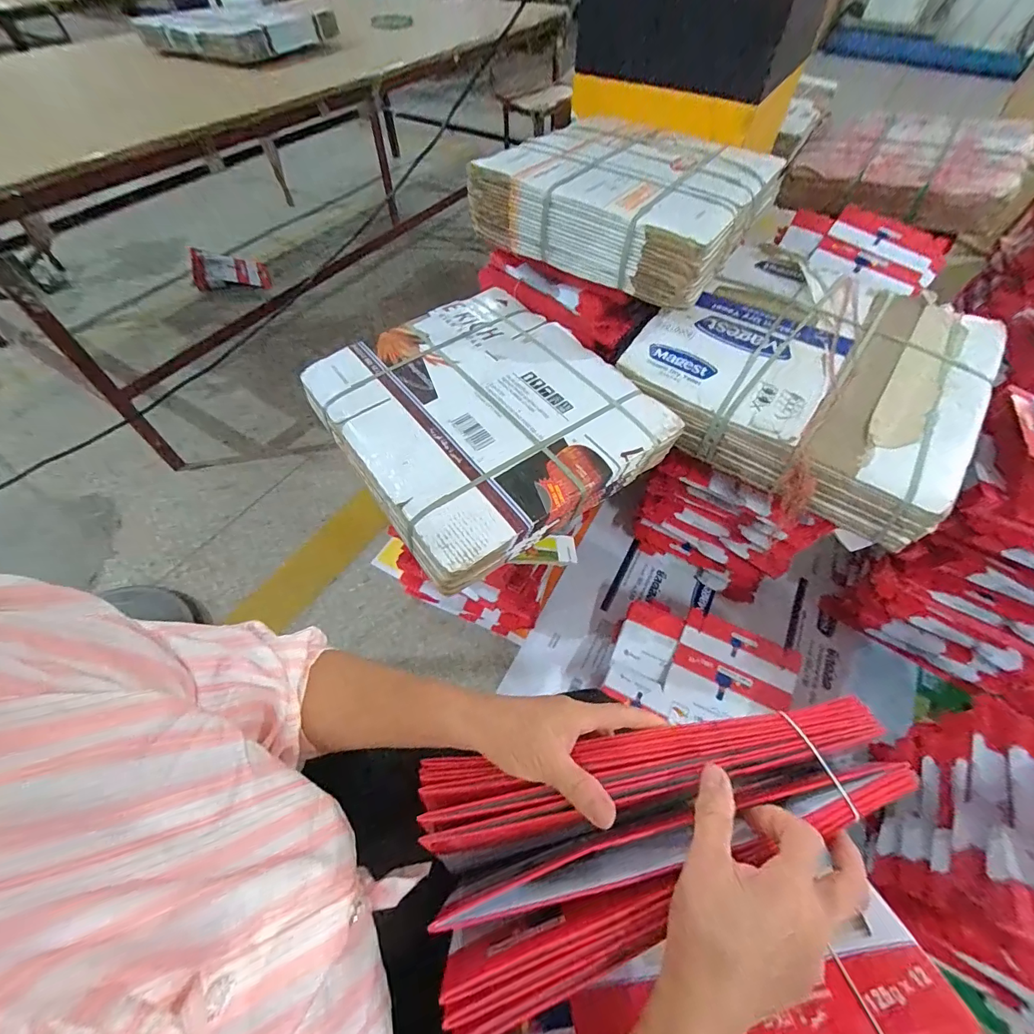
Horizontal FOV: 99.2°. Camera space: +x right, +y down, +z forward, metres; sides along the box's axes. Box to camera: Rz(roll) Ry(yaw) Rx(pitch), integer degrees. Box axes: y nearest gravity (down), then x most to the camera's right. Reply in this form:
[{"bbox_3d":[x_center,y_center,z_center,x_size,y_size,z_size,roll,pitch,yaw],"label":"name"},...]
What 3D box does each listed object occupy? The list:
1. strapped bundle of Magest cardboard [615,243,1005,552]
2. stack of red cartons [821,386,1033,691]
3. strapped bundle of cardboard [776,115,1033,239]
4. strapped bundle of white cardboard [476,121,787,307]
[{"bbox_3d":[0.505,-0.253,0.796,0.515,0.156,0.441,31,62,19],"label":"strapped bundle of Magest cardboard"},{"bbox_3d":[1.004,0.073,0.917,0.347,0.458,0.360,30,62,19],"label":"stack of red cartons"},{"bbox_3d":[1.009,-0.920,1.172,0.497,0.171,0.351,25,60,17],"label":"strapped bundle of cardboard"},{"bbox_3d":[0.210,-0.612,0.840,0.428,0.120,0.445,30,61,19],"label":"strapped bundle of white cardboard"}]

